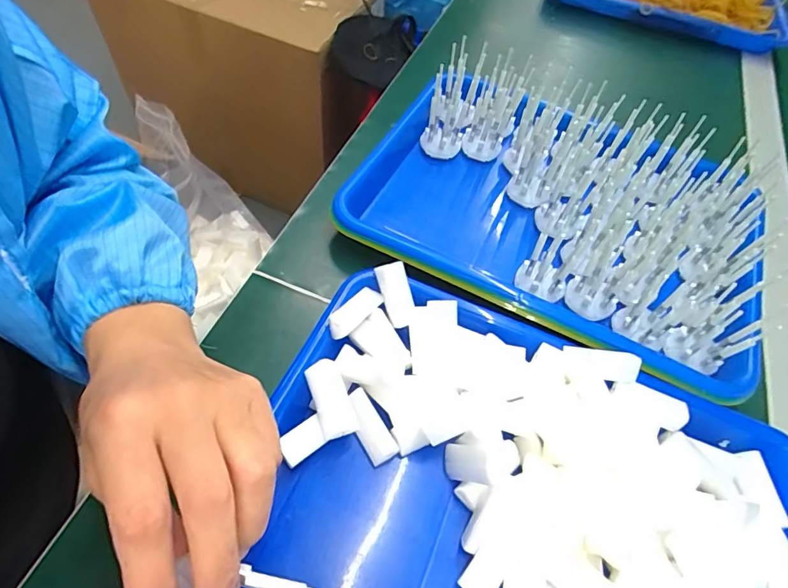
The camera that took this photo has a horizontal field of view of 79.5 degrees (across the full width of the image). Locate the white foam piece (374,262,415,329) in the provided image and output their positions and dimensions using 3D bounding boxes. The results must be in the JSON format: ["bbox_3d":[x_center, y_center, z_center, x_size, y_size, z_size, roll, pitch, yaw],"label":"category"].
[{"bbox_3d":[0.002,0.001,0.337,0.020,0.011,0.045,-13,82,-11],"label":"white foam piece"}]

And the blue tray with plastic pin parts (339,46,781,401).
[{"bbox_3d":[0.135,-0.084,0.388,0.335,0.055,0.241,26,59,14],"label":"blue tray with plastic pin parts"}]

